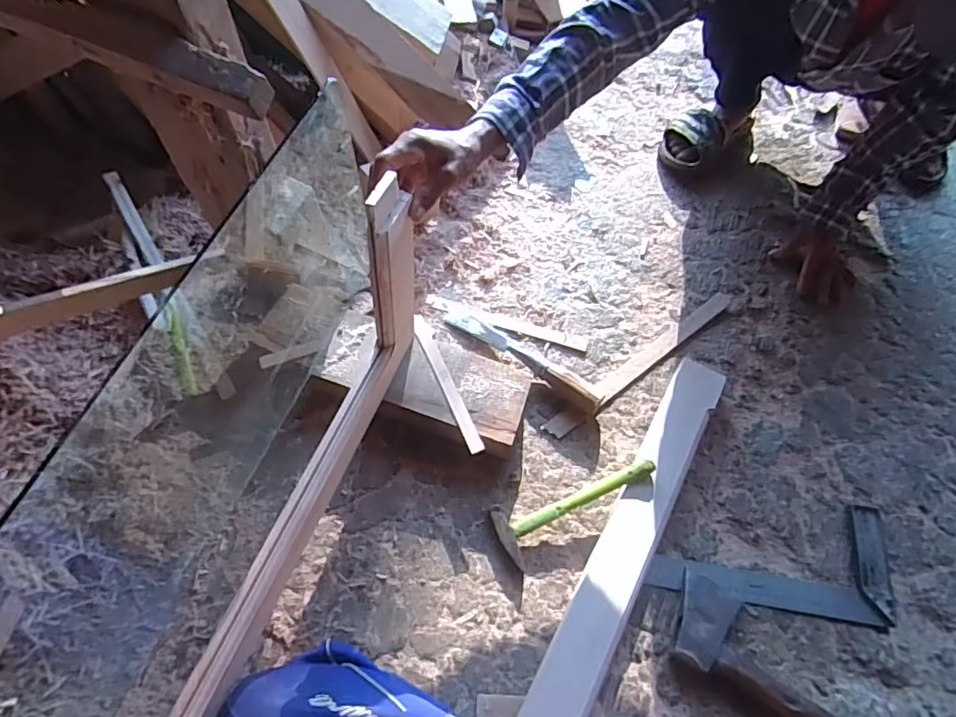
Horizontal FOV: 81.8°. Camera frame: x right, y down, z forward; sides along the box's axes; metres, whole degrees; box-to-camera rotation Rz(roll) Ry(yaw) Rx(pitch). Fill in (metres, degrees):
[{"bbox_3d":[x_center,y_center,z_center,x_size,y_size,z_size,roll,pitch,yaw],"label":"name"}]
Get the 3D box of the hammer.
[{"bbox_3d":[0.140,0.213,0.757,0.234,0.045,0.081,-15,63,-10],"label":"hammer"}]

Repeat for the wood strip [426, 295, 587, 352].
[{"bbox_3d":[0.047,-0.058,0.918,0.273,0.006,0.024,18,61,4],"label":"wood strip"}]

